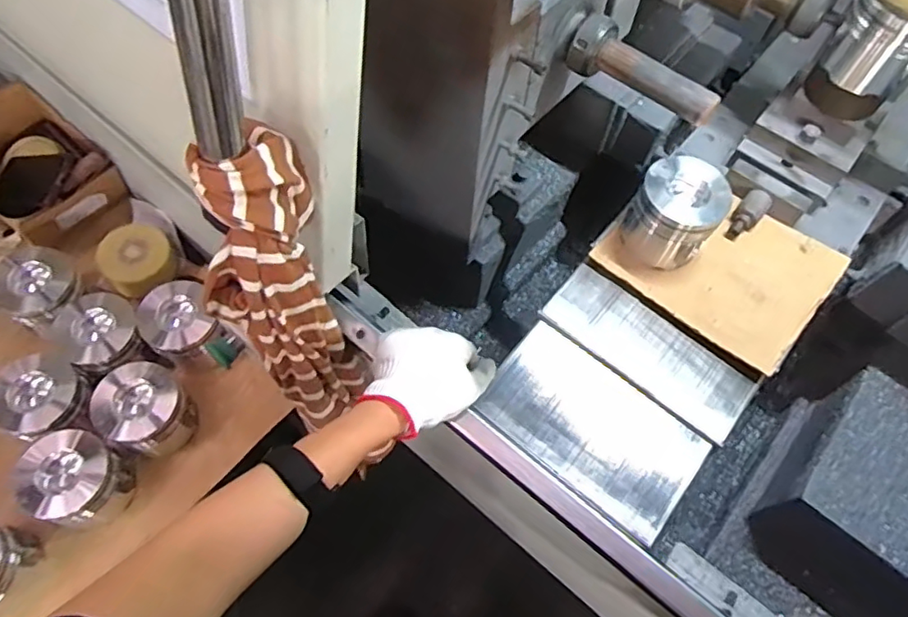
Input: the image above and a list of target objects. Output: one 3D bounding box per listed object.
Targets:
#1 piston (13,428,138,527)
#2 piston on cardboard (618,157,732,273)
[{"bbox_3d":[-0.418,0.191,0.665,0.082,0.098,0.090,1,63,-1],"label":"piston"},{"bbox_3d":[0.247,-0.106,0.672,0.090,0.093,0.085,1,63,-1],"label":"piston on cardboard"}]

